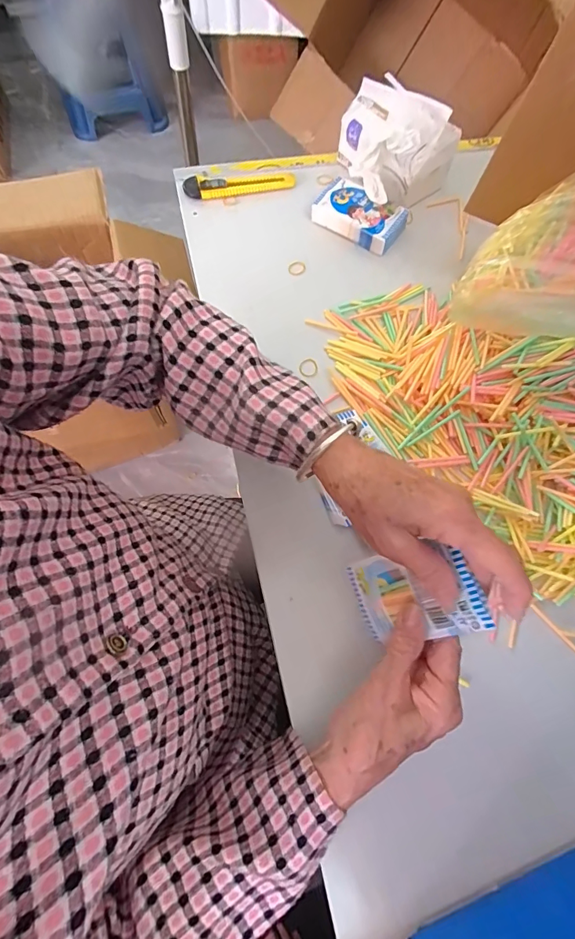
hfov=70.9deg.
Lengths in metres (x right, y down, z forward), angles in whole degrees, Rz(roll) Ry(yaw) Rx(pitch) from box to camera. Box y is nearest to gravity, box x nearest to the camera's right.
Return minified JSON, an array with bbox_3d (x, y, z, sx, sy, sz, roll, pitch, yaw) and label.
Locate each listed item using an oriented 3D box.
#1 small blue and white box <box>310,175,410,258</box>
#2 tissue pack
[{"bbox_3d":[0.092,-0.326,0.517,0.110,0.027,0.068,32,70,10],"label":"small blue and white box"},{"bbox_3d":[0.133,-0.401,0.509,0.151,0.092,0.107,17,68,4],"label":"tissue pack"}]

